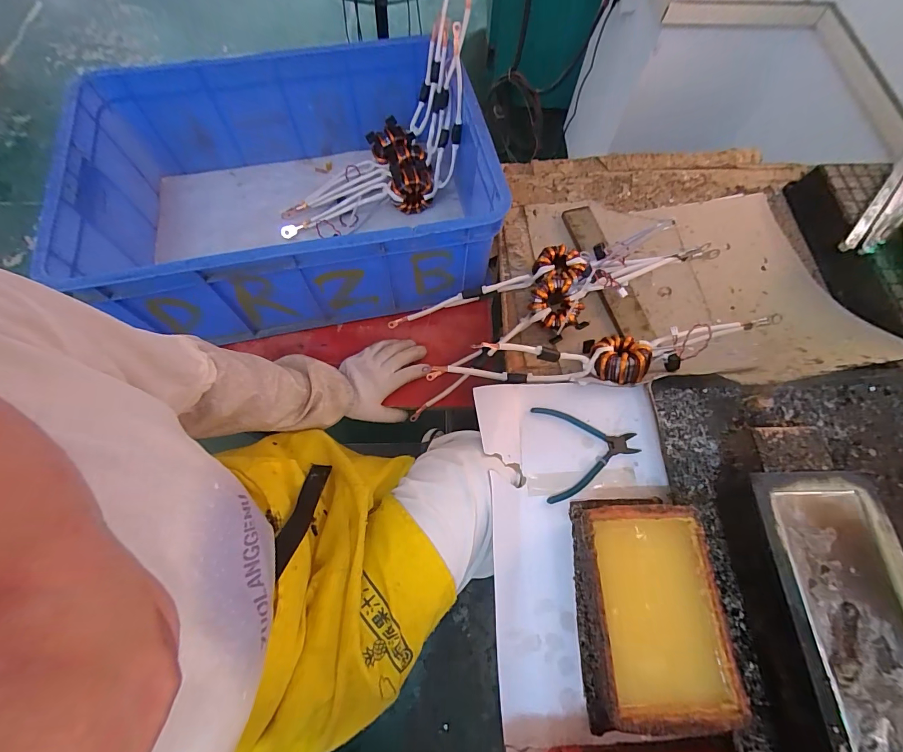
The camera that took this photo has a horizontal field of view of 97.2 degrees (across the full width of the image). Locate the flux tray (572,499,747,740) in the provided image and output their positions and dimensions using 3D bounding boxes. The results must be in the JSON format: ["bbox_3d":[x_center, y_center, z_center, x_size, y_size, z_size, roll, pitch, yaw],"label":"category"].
[{"bbox_3d":[0.214,0.255,0.439,0.136,0.065,0.227,0,66,-2],"label":"flux tray"}]

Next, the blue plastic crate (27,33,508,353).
[{"bbox_3d":[-0.258,-0.304,0.674,0.603,0.216,0.423,-10,67,-6],"label":"blue plastic crate"}]

